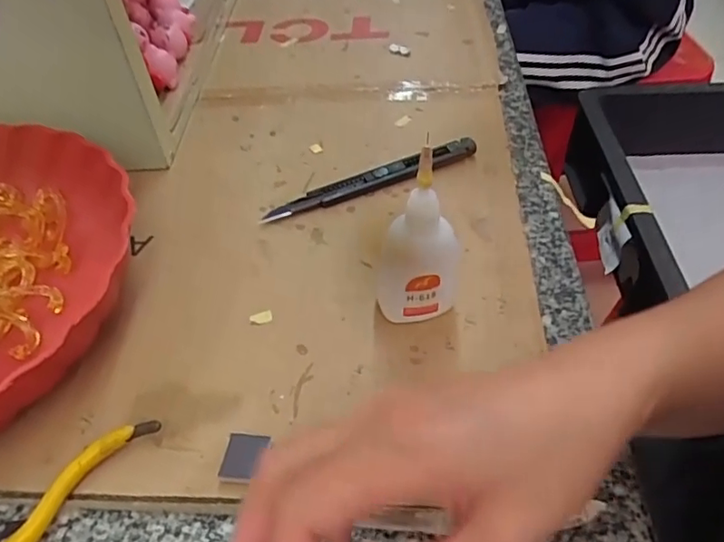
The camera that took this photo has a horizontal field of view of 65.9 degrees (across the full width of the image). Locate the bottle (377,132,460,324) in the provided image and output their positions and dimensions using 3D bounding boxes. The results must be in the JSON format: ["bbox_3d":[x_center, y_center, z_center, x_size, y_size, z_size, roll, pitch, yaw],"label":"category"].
[{"bbox_3d":[0.029,-0.015,0.282,0.040,0.103,0.035,6,49,9],"label":"bottle"}]

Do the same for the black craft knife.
[{"bbox_3d":[0.006,-0.063,0.386,0.153,0.013,0.016,-19,50,-13],"label":"black craft knife"}]

